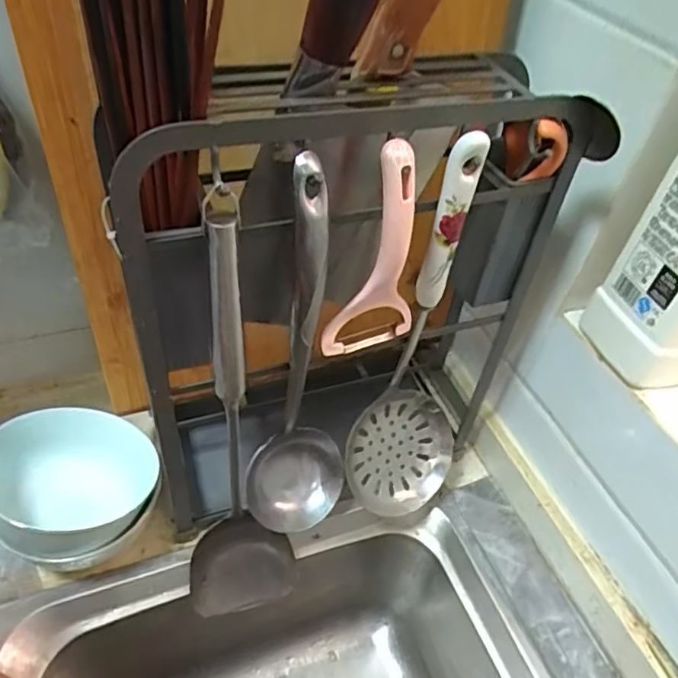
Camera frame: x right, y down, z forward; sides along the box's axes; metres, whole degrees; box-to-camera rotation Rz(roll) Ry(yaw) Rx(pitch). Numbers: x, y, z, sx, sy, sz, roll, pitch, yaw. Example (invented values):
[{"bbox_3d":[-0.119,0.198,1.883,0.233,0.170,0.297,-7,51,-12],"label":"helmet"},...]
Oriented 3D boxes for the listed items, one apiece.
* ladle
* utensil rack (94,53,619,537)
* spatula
[{"bbox_3d":[-0.025,0.032,0.425,0.074,0.325,0.060,10,45,2],"label":"ladle"},{"bbox_3d":[0.015,-0.023,0.482,0.335,0.371,0.131,-17,50,-23],"label":"utensil rack"},{"bbox_3d":[-0.075,0.086,0.426,0.084,0.365,0.071,-8,47,-15],"label":"spatula"}]

